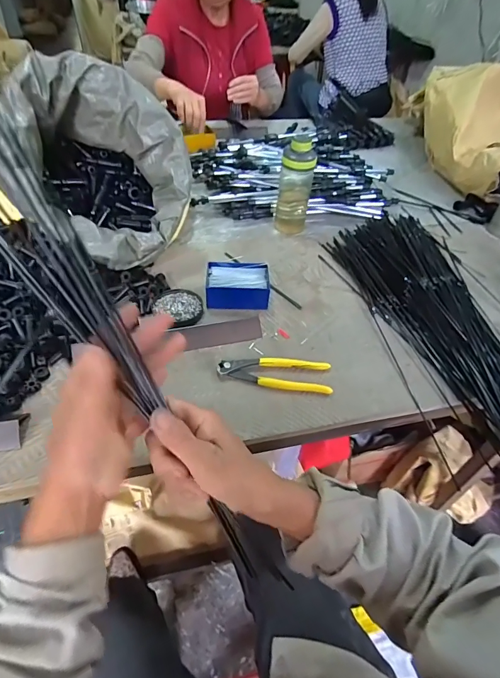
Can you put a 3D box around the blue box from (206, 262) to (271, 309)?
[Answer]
[{"bbox_3d":[-0.021,-0.091,0.661,0.108,0.044,0.086,2,46,-2],"label":"blue box"}]

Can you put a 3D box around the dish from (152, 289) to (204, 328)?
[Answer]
[{"bbox_3d":[-0.120,-0.054,0.640,0.081,0.017,0.077,2,46,-2],"label":"dish"}]

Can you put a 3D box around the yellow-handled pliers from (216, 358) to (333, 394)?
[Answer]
[{"bbox_3d":[0.036,0.046,0.544,0.160,0.014,0.050,6,46,2],"label":"yellow-handled pliers"}]

